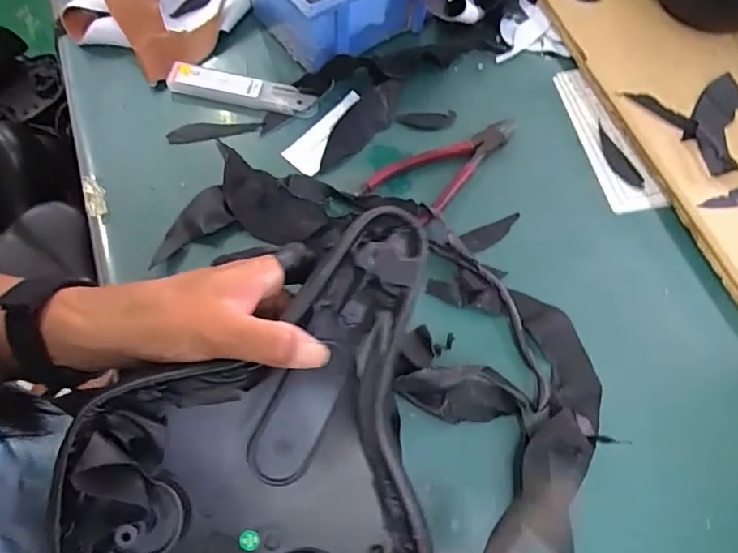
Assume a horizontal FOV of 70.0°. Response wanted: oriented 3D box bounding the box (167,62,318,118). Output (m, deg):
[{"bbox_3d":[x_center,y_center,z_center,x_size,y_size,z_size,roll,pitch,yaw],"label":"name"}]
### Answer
[{"bbox_3d":[-0.109,-0.161,0.453,0.126,0.014,0.026,13,67,3],"label":"box"}]

